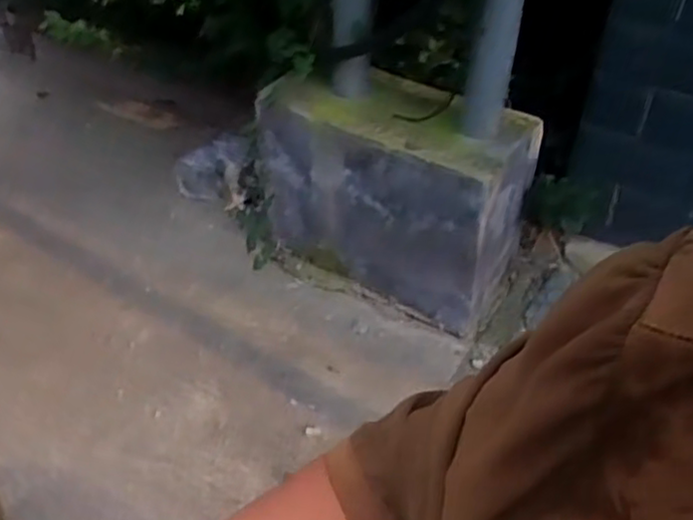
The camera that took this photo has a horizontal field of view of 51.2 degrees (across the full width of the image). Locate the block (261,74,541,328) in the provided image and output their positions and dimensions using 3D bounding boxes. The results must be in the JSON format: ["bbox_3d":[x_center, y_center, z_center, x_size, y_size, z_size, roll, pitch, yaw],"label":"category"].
[{"bbox_3d":[0.118,-0.171,1.787,0.618,0.471,0.310,25,47,18],"label":"block"}]

